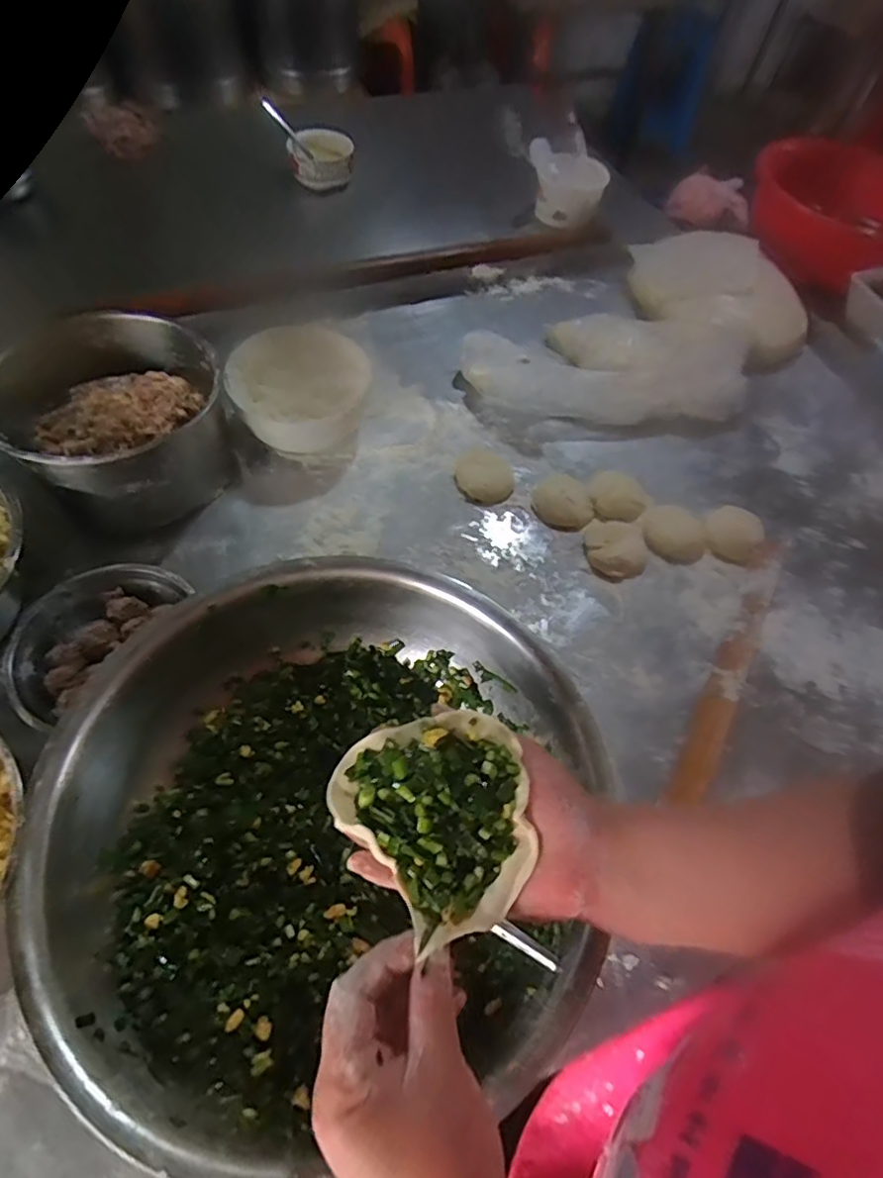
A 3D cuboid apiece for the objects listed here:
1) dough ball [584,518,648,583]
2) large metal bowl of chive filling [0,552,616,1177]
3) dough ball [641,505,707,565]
[{"bbox_3d":[0.190,-0.047,0.654,0.061,0.032,0.070,-8,60,-8],"label":"dough ball"},{"bbox_3d":[-0.078,0.165,0.457,0.377,0.121,0.357,2,59,-3],"label":"large metal bowl of chive filling"},{"bbox_3d":[0.261,-0.062,0.671,0.072,0.028,0.056,31,62,14],"label":"dough ball"}]

